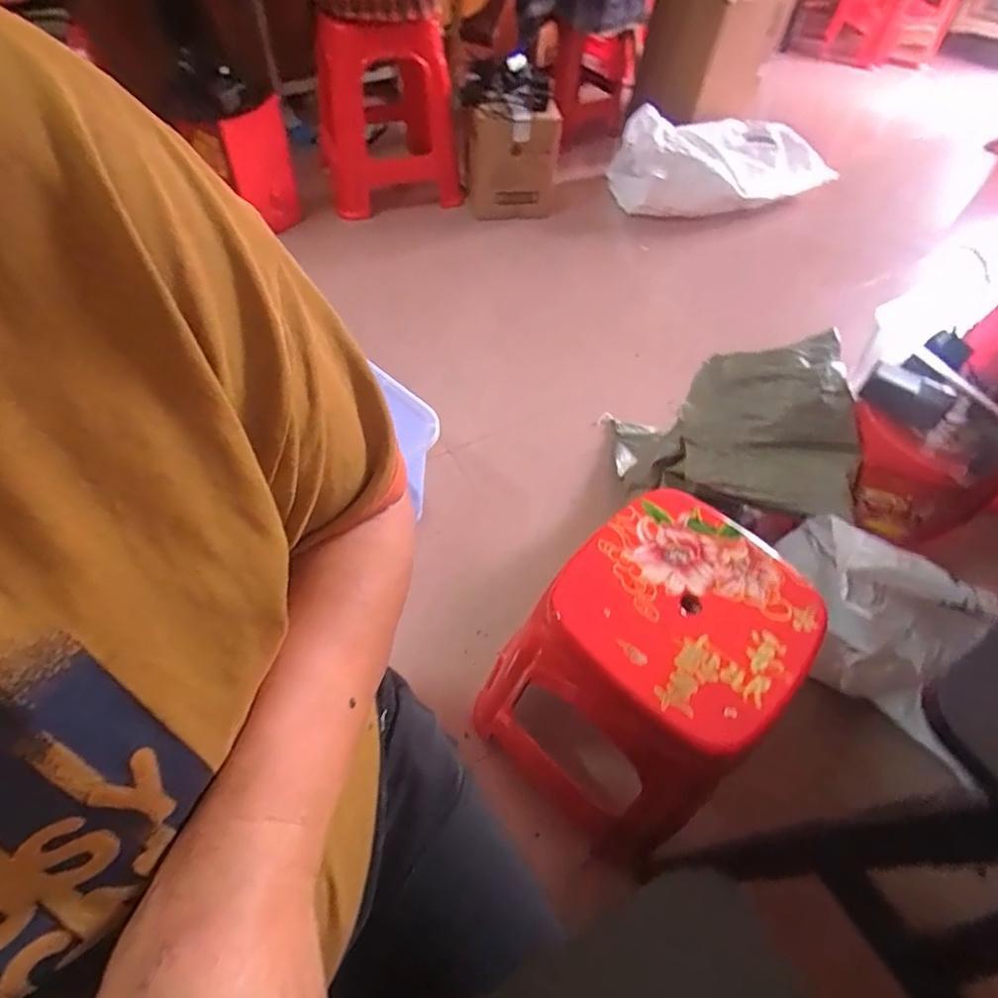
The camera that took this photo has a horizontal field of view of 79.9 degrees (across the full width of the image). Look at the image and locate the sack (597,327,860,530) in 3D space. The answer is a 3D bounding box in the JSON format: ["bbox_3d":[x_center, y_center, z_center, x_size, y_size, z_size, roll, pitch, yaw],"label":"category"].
[{"bbox_3d":[0.420,-0.113,1.129,0.437,0.356,0.257,26,57,14],"label":"sack"}]

